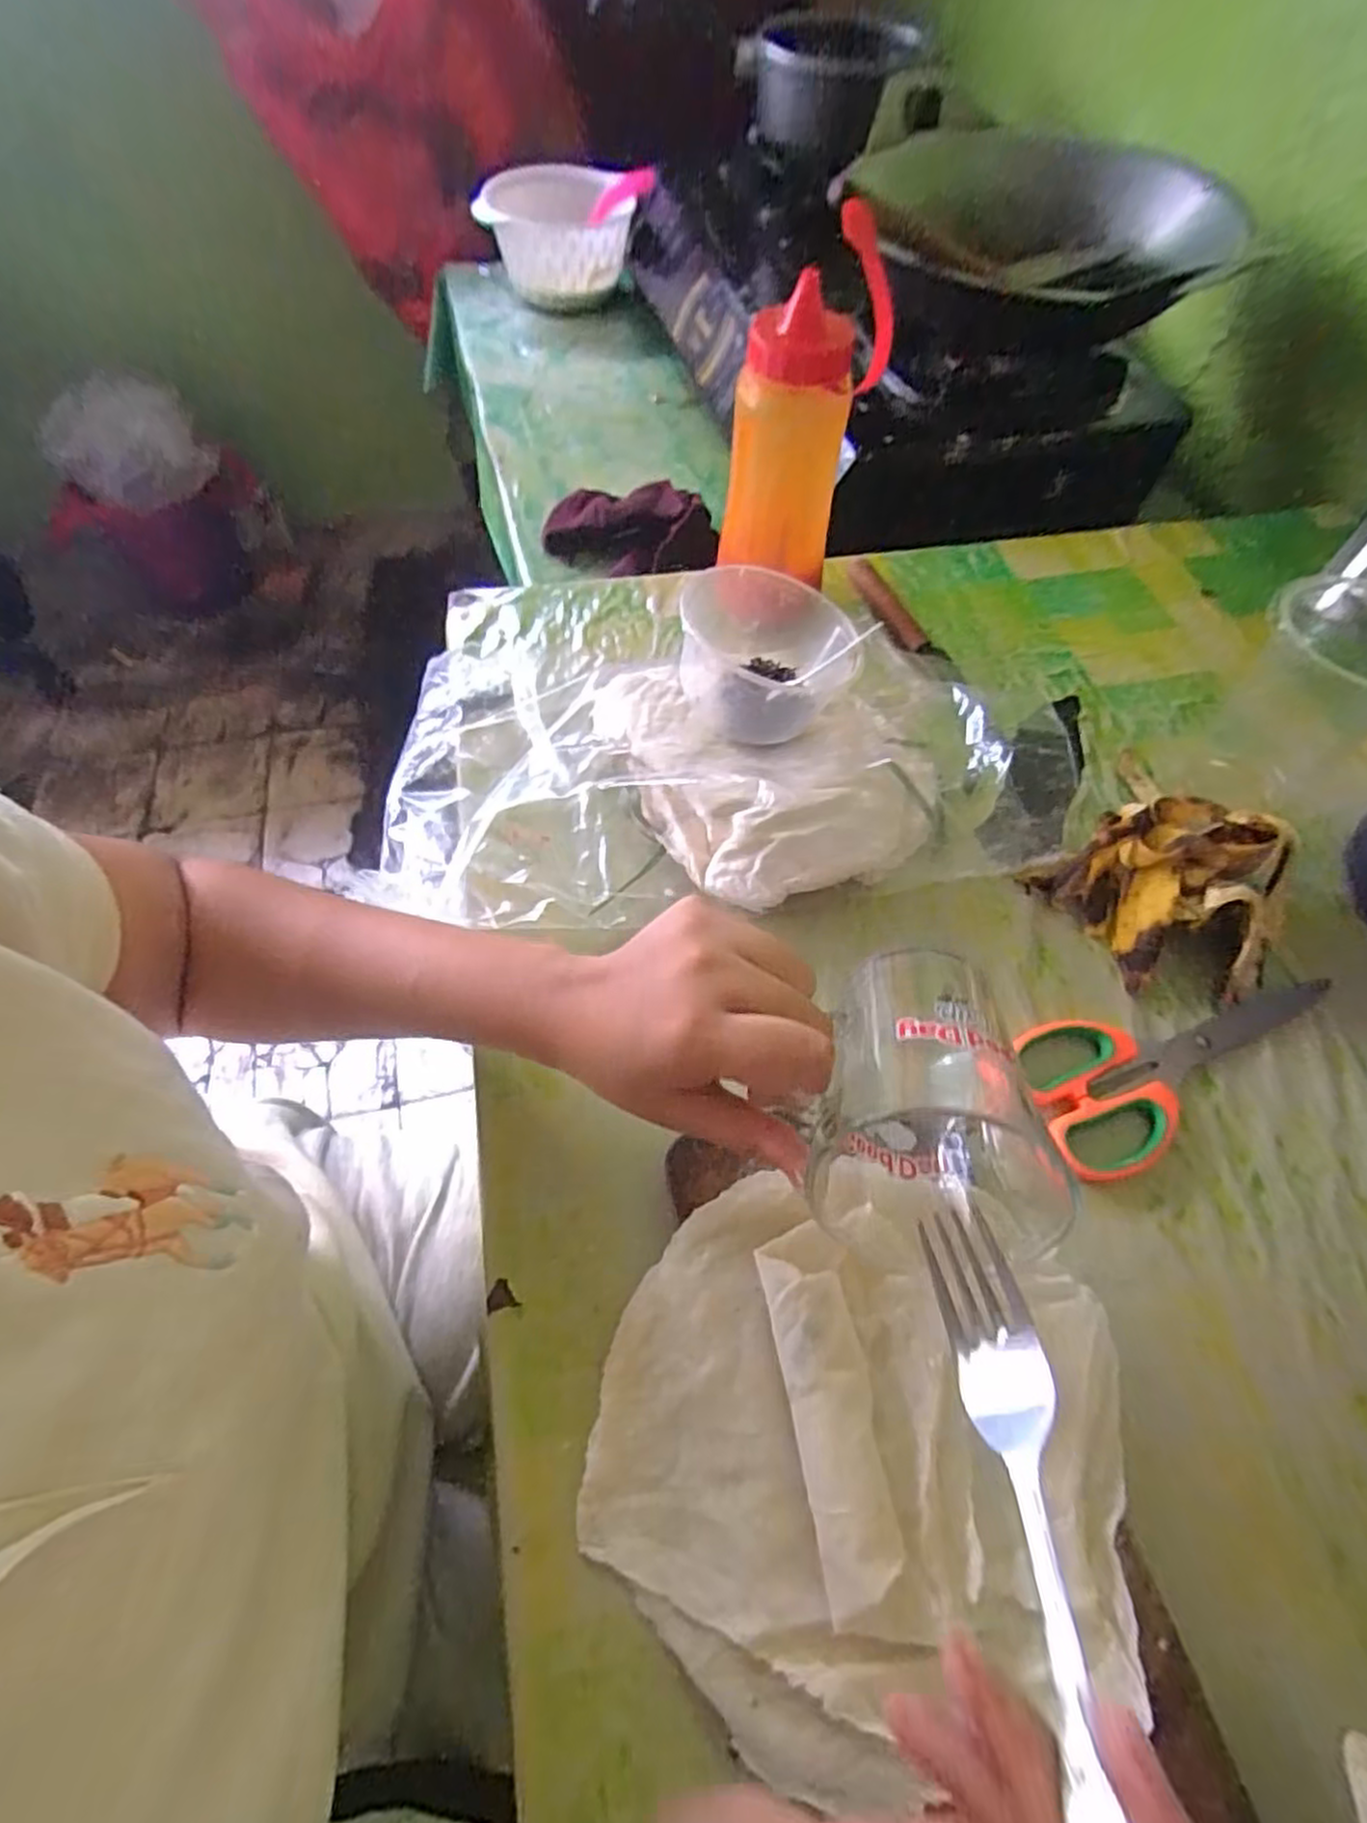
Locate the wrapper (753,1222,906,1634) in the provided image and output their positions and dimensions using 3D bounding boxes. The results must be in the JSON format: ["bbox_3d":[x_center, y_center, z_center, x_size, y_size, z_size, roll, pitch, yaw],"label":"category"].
[{"bbox_3d":[0.055,0.184,0.278,0.032,0.015,0.117,-8,60,-8],"label":"wrapper"}]

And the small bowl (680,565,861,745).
[{"bbox_3d":[0.048,-0.151,0.436,0.096,0.048,0.099,1,59,-2],"label":"small bowl"}]

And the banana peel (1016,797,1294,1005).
[{"bbox_3d":[0.286,-0.015,0.416,0.130,0.041,0.119,-31,65,-19],"label":"banana peel"}]

